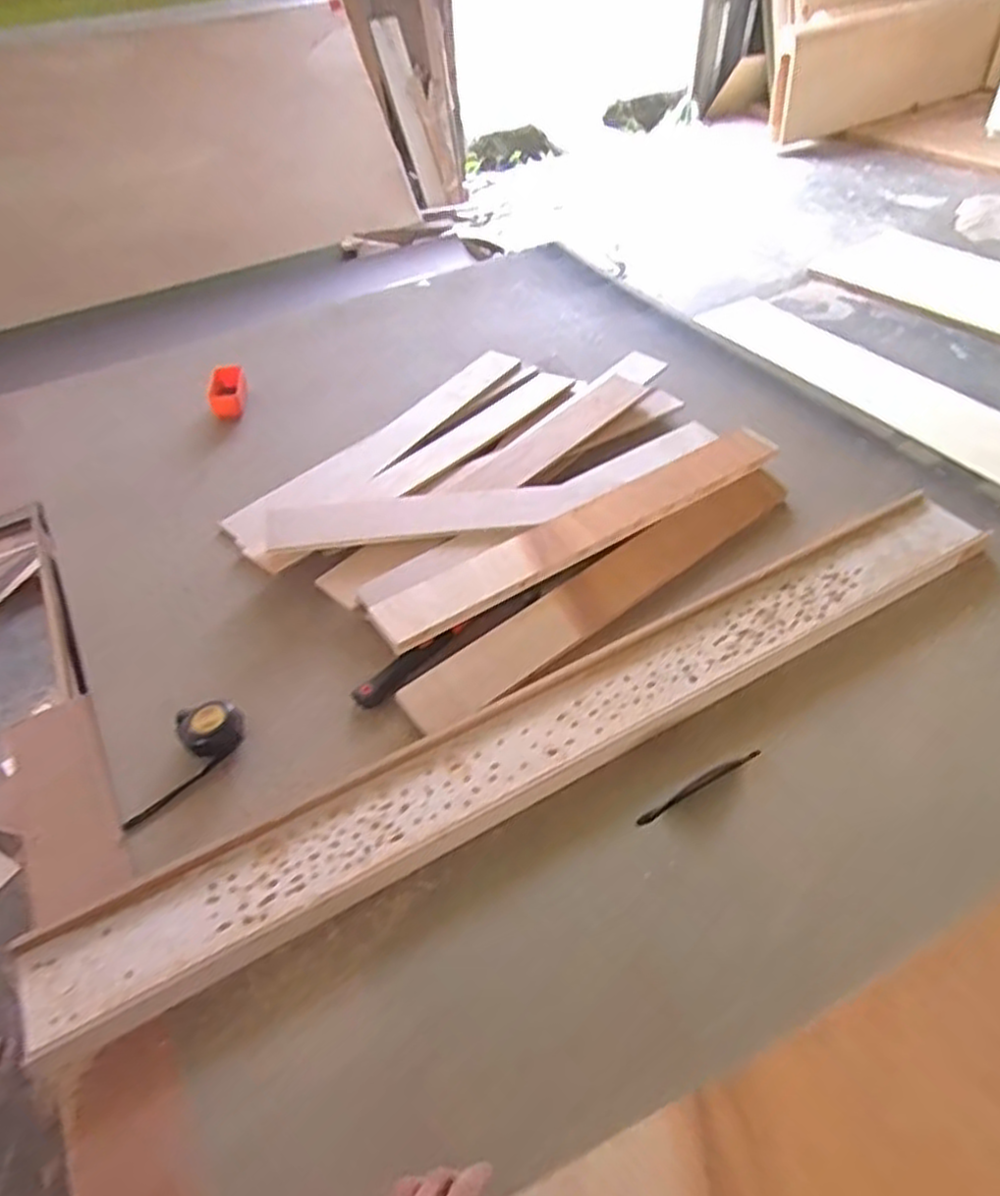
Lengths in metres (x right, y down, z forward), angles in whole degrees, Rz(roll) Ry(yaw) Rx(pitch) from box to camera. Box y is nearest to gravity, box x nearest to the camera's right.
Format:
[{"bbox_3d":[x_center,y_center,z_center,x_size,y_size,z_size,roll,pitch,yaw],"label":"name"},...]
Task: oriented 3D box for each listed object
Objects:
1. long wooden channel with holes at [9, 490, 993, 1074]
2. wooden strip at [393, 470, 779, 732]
[{"bbox_3d":[0.096,0.118,0.816,1.130,0.029,0.119,-25,48,-19],"label":"long wooden channel with holes"},{"bbox_3d":[0.149,-0.022,0.949,0.621,0.016,0.073,-33,51,-25],"label":"wooden strip"}]

